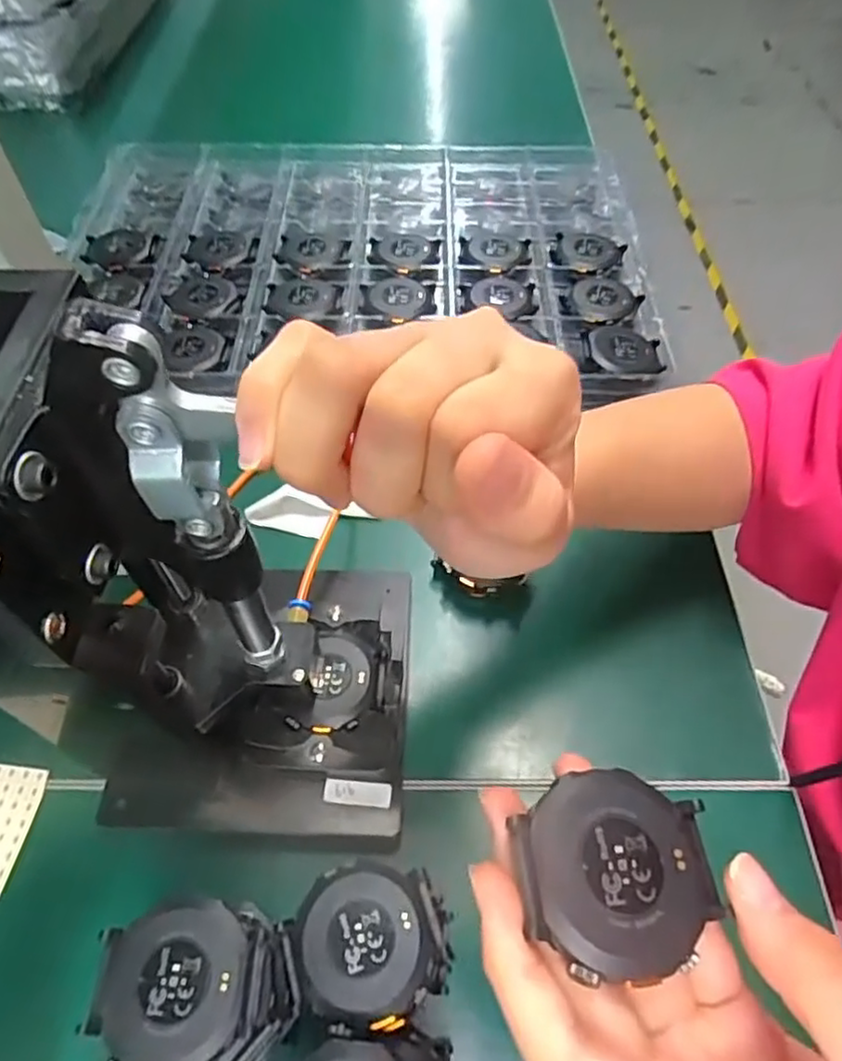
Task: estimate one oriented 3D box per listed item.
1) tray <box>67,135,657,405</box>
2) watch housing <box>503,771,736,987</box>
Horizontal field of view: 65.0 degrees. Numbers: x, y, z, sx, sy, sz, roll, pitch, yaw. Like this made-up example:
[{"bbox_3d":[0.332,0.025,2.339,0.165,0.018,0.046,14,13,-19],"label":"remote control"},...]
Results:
[{"bbox_3d":[-0.052,-0.216,0.514,0.421,0.030,0.308,-1,55,-1],"label":"tray"},{"bbox_3d":[0.050,0.086,0.169,0.051,0.009,0.045,-9,58,-6],"label":"watch housing"}]

